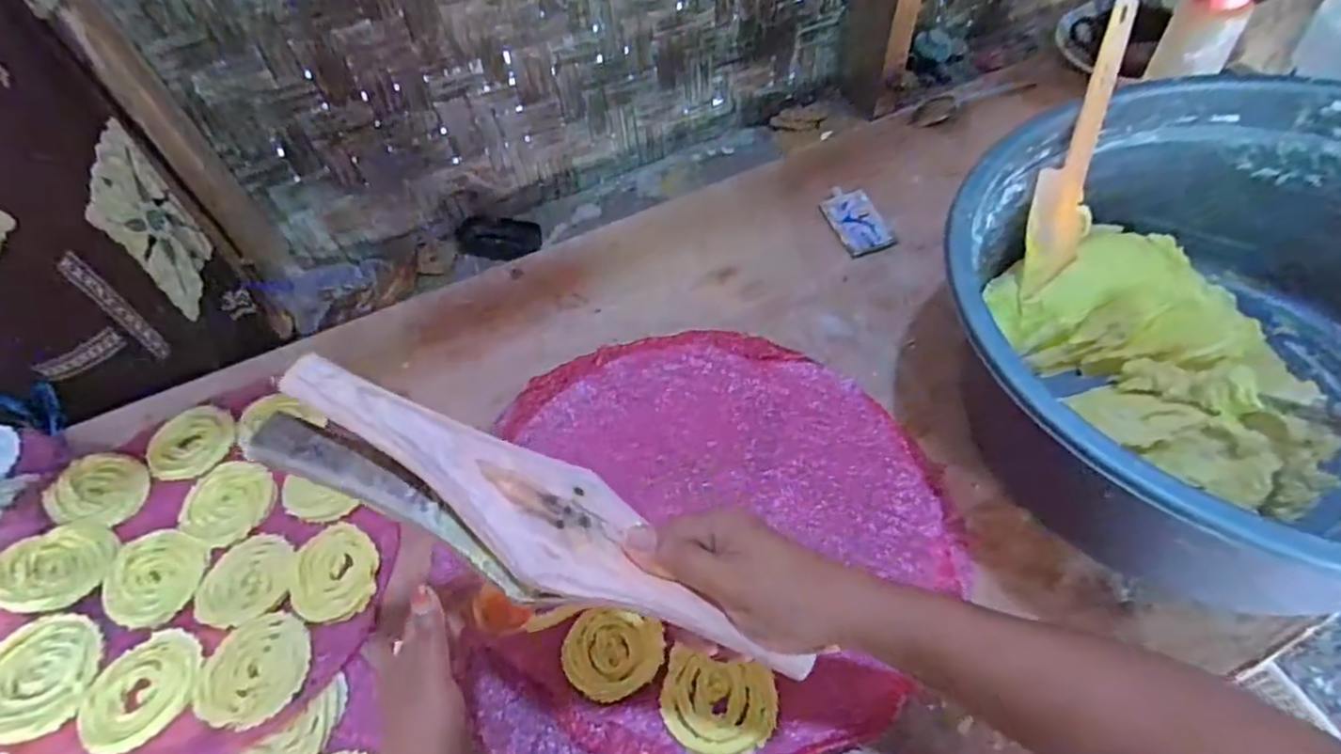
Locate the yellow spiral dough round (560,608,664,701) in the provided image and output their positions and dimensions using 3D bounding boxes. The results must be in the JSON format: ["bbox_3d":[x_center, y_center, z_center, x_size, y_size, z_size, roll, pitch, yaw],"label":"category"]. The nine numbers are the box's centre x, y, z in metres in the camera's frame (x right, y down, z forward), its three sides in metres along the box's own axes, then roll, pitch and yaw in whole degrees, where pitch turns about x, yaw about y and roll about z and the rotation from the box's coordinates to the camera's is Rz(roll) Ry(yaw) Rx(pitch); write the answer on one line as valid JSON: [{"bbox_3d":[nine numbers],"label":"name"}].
[{"bbox_3d":[-0.041,0.196,0.469,0.068,0.005,0.060,4,56,5],"label":"yellow spiral dough round"}]

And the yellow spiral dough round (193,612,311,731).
[{"bbox_3d":[-0.306,0.213,0.485,0.073,0.011,0.079,-1,56,2],"label":"yellow spiral dough round"}]

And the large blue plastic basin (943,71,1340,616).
[{"bbox_3d":[0.387,-0.021,0.470,0.382,0.228,0.386,-3,53,5],"label":"large blue plastic basin"}]

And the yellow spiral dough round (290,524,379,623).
[{"bbox_3d":[-0.270,0.157,0.535,0.065,0.004,0.079,-9,56,-3],"label":"yellow spiral dough round"}]

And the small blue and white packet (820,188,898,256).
[{"bbox_3d":[0.203,-0.174,0.724,0.052,0.011,0.099,-16,57,-8],"label":"small blue and white packet"}]

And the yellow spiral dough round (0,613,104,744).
[{"bbox_3d":[-0.463,0.217,0.481,0.075,0.009,0.084,-3,55,-23],"label":"yellow spiral dough round"}]

